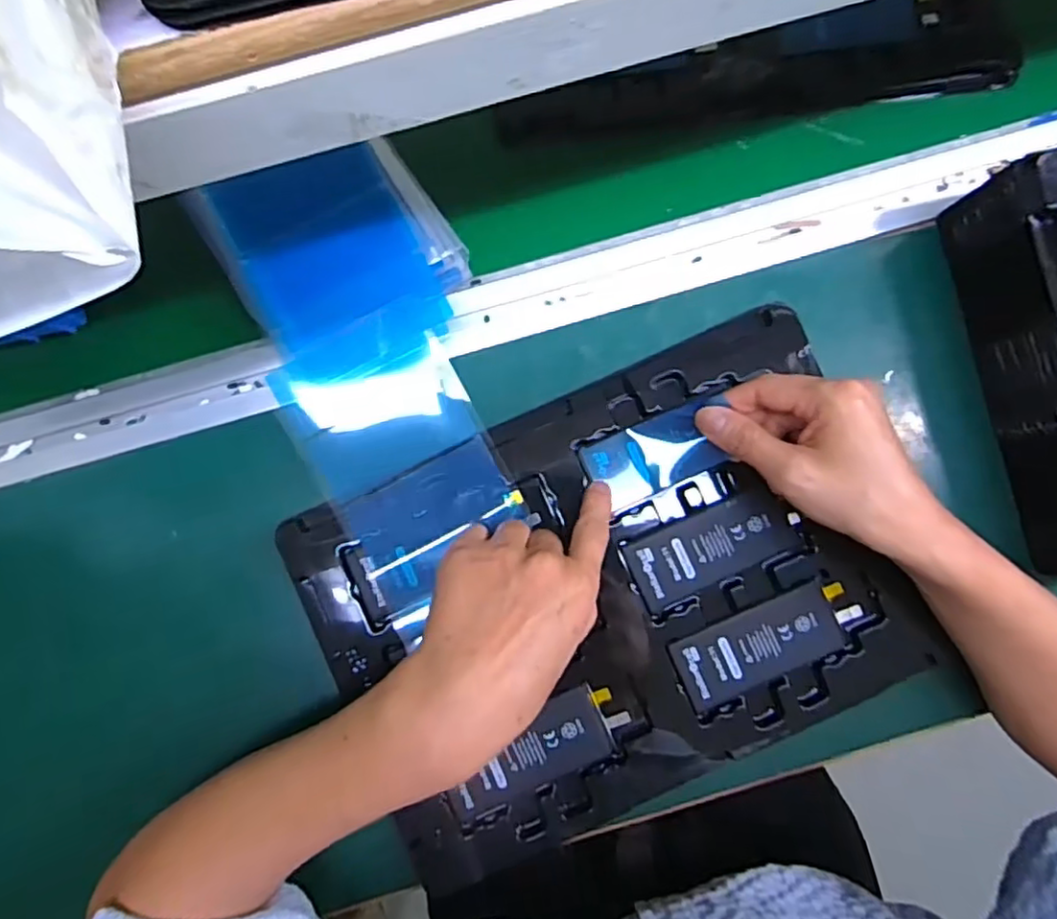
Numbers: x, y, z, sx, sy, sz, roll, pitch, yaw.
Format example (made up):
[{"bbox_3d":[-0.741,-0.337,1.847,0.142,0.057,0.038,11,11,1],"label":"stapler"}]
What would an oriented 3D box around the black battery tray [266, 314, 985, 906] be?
[{"bbox_3d":[0.054,0.089,0.373,0.324,0.013,0.250,-24,86,-2],"label":"black battery tray"}]

